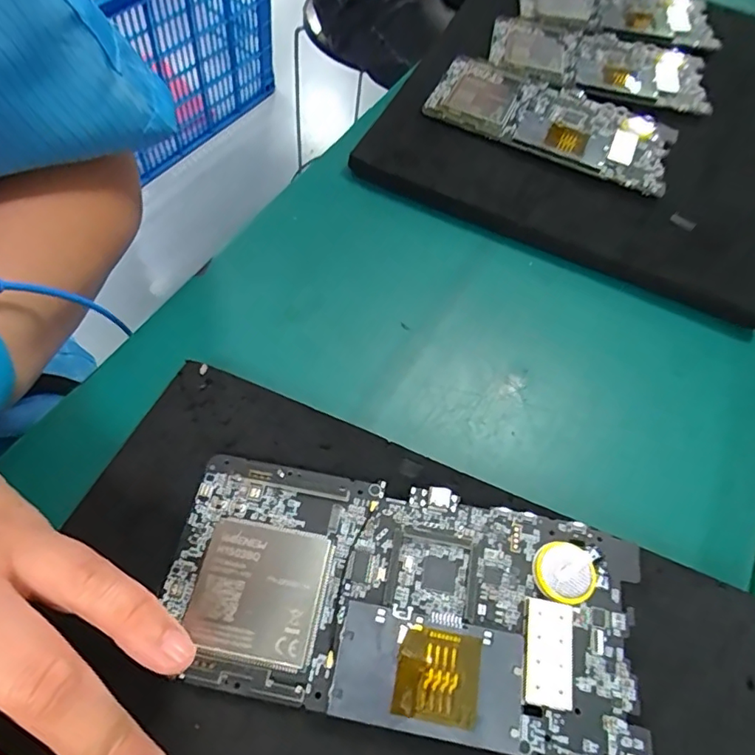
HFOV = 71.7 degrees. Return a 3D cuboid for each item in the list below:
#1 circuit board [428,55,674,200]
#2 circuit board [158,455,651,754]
[{"bbox_3d":[0.105,-0.159,0.319,0.147,0.011,0.059,26,69,10],"label":"circuit board"},{"bbox_3d":[0.007,0.073,0.173,0.150,0.007,0.073,10,62,4],"label":"circuit board"}]

